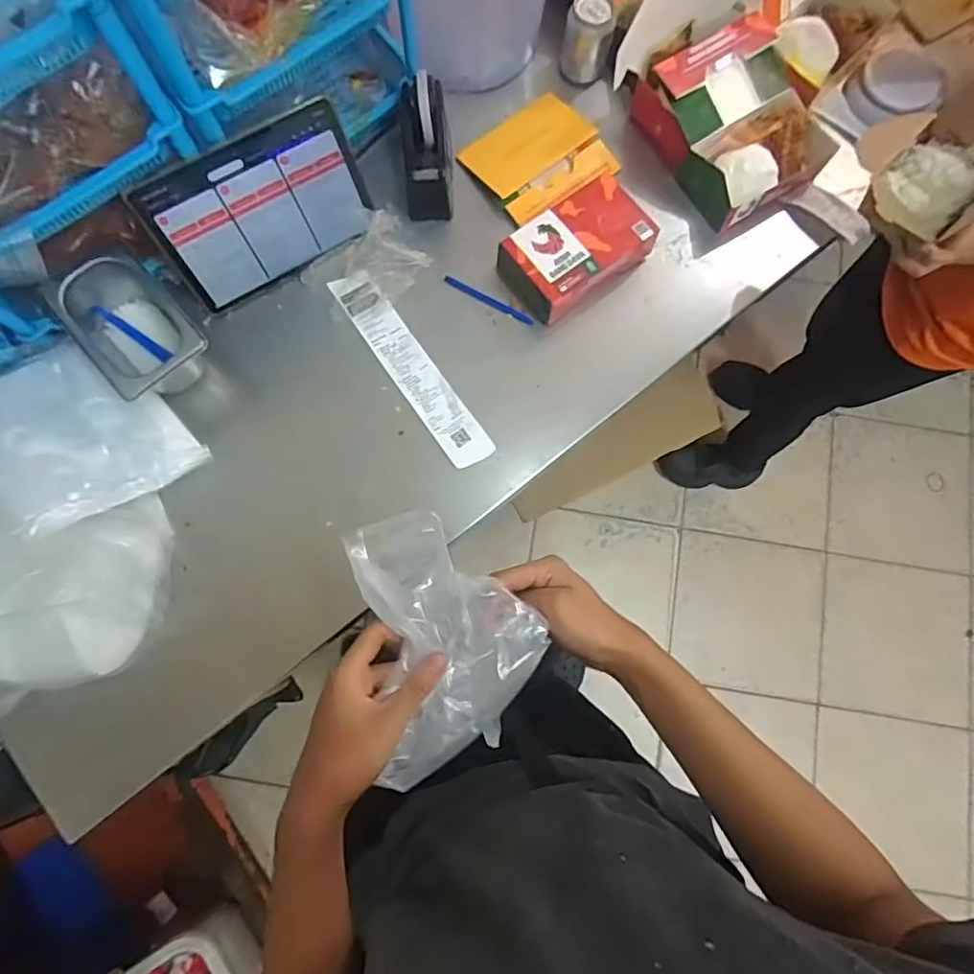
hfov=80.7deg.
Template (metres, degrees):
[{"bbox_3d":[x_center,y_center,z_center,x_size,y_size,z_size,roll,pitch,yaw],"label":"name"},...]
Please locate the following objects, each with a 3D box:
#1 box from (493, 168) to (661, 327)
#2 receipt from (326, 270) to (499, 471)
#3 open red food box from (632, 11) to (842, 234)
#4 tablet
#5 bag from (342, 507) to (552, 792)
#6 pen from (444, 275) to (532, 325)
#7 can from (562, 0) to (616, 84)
[{"bbox_3d":[0.119,-0.308,0.755,0.185,0.073,0.122,-37,83,-7],"label":"box"},{"bbox_3d":[-0.098,-0.156,0.743,0.055,0.006,0.302,-34,82,-7],"label":"receipt"},{"bbox_3d":[0.343,-0.491,0.773,0.189,0.092,0.218,-29,82,-6],"label":"open red food box"},{"bbox_3d":[-0.267,-0.334,0.696,0.248,0.161,0.012,-31,48,-7],"label":"tablet"},{"bbox_3d":[-0.031,0.116,0.462,0.138,0.059,0.205,-14,80,-4],"label":"bag"},{"bbox_3d":[0.002,-0.252,0.774,0.133,0.008,0.012,31,81,4],"label":"pen"},{"bbox_3d":[0.137,-0.617,0.794,0.064,0.098,0.060,15,80,1],"label":"can"}]

